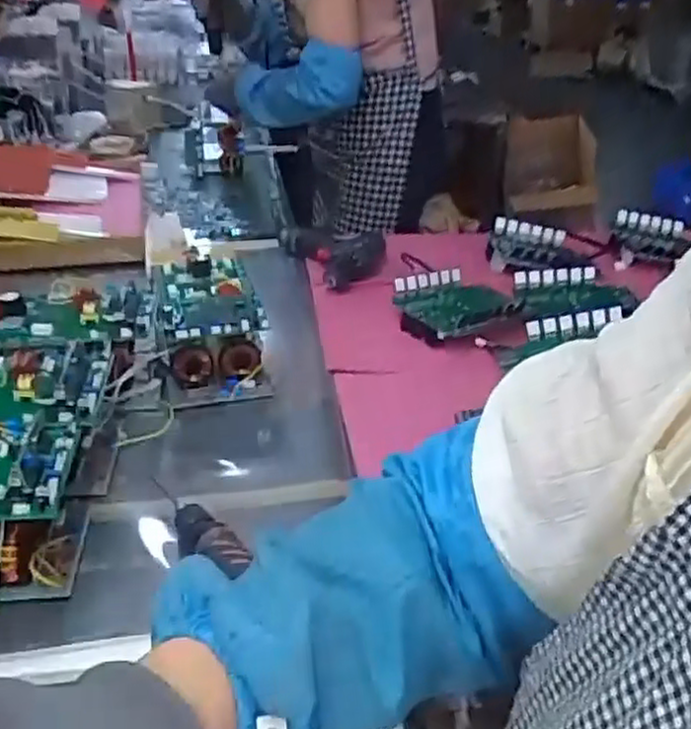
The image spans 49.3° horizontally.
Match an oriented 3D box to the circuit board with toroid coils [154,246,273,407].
[{"bbox_3d":[-0.184,-0.058,0.976,0.134,0.122,0.223,-6,33,-16],"label":"circuit board with toroid coils"}]

